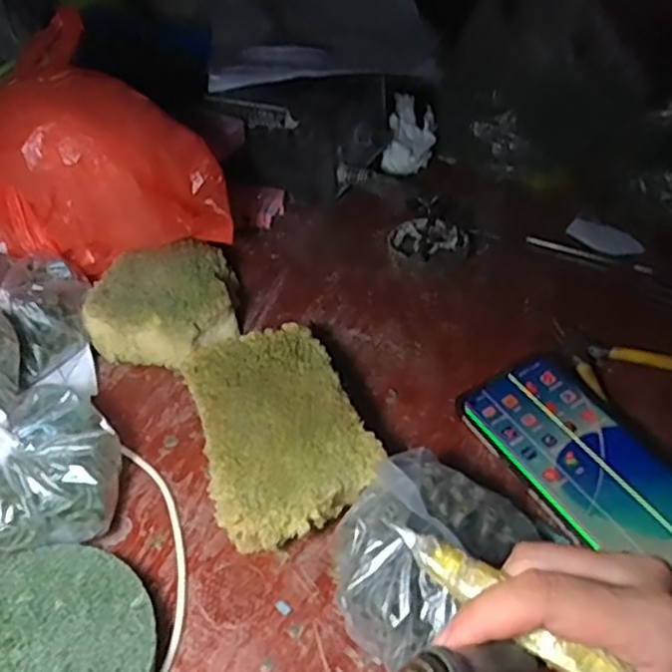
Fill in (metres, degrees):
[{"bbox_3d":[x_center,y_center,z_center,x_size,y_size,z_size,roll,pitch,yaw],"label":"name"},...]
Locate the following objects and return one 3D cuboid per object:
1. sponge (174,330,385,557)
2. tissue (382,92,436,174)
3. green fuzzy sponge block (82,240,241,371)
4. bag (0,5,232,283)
[{"bbox_3d":[-0.038,0.059,0.414,0.094,0.043,0.139,-16,46,-18],"label":"sponge"},{"bbox_3d":[0.077,-0.203,0.685,0.048,0.047,0.088,8,43,8],"label":"tissue"},{"bbox_3d":[-0.124,-0.021,0.497,0.103,0.043,0.101,-1,43,-2],"label":"green fuzzy sponge block"},{"bbox_3d":[-0.180,-0.121,0.483,0.160,0.134,0.121,28,49,26],"label":"bag"}]

